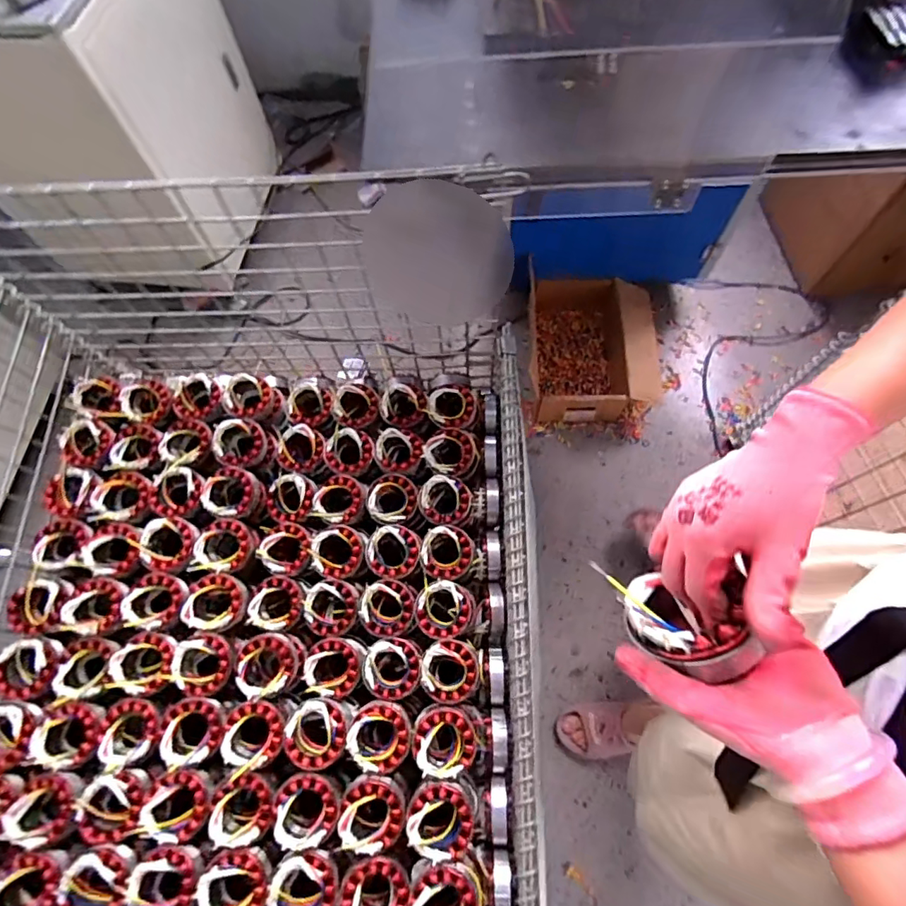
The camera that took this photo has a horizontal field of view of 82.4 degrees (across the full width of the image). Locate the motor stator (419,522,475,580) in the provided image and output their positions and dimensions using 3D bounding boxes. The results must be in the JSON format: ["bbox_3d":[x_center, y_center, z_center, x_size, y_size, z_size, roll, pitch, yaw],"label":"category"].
[{"bbox_3d":[-0.010,0.165,0.853,0.084,0.059,0.084,-1,68,2],"label":"motor stator"}]

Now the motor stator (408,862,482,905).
[{"bbox_3d":[-0.008,0.567,0.651,0.088,0.051,0.082,-1,68,2],"label":"motor stator"}]

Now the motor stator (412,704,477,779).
[{"bbox_3d":[-0.012,0.402,0.726,0.088,0.051,0.082,-1,68,2],"label":"motor stator"}]

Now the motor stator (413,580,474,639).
[{"bbox_3d":[-0.014,0.246,0.812,0.088,0.033,0.084,-1,68,2],"label":"motor stator"}]

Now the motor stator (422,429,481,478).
[{"bbox_3d":[-0.001,0.000,0.920,0.093,0.055,0.089,-1,68,2],"label":"motor stator"}]

